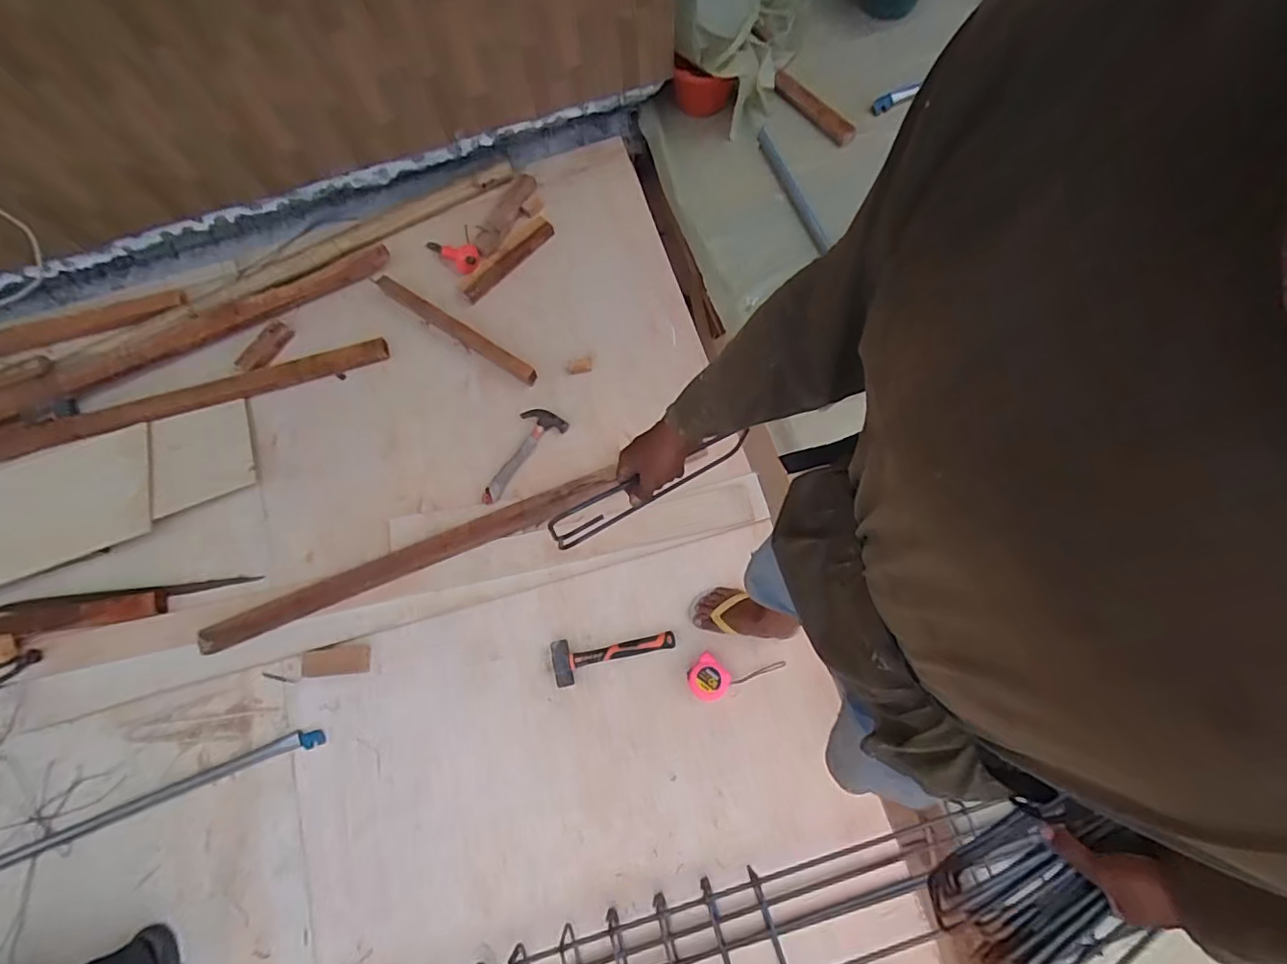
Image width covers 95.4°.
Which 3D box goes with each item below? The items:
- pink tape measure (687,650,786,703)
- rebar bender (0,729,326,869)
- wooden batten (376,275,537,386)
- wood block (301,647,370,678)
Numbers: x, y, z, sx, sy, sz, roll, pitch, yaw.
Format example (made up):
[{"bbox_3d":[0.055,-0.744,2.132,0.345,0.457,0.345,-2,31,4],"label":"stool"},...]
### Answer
[{"bbox_3d":[0.205,0.423,1.347,0.218,0.033,0.102,-25,76,-5],"label":"pink tape measure"},{"bbox_3d":[-1.163,0.743,1.341,0.885,0.026,0.046,-20,76,-4],"label":"rebar bender"},{"bbox_3d":[-0.518,-0.424,1.620,0.539,0.023,0.047,32,79,9],"label":"wooden batten"},{"bbox_3d":[-0.740,0.434,1.410,0.169,0.010,0.062,-5,75,0],"label":"wood block"}]

